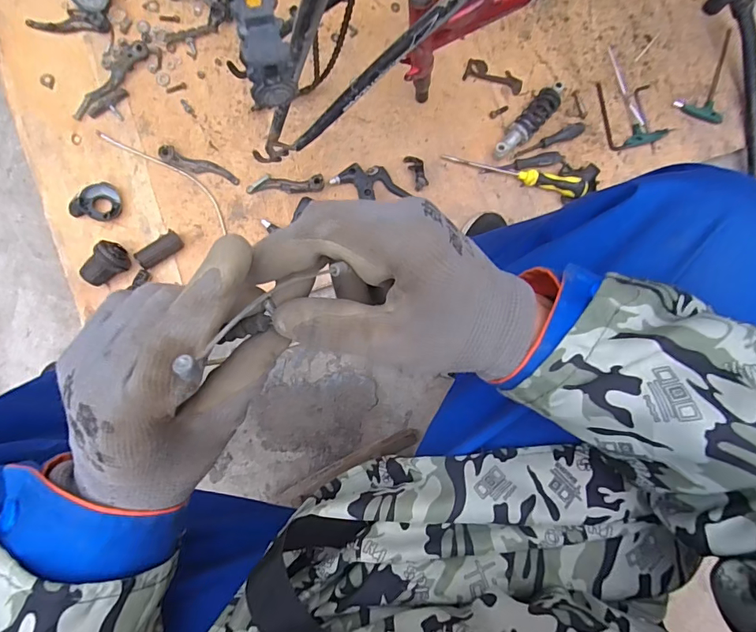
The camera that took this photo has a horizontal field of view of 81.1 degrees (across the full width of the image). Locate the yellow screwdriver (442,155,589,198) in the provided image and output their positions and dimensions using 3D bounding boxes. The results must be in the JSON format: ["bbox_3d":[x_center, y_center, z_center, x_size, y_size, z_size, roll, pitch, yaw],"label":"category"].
[{"bbox_3d":[0.232,-0.240,0.743,0.240,0.038,0.029,15,85,-5],"label":"yellow screwdriver"}]

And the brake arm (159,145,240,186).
[{"bbox_3d":[-0.279,-0.235,0.692,0.119,0.020,0.027,20,84,-4],"label":"brake arm"}]

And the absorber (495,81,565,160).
[{"bbox_3d":[0.260,-0.332,0.748,0.041,0.041,0.172,40,83,-2],"label":"absorber"}]

